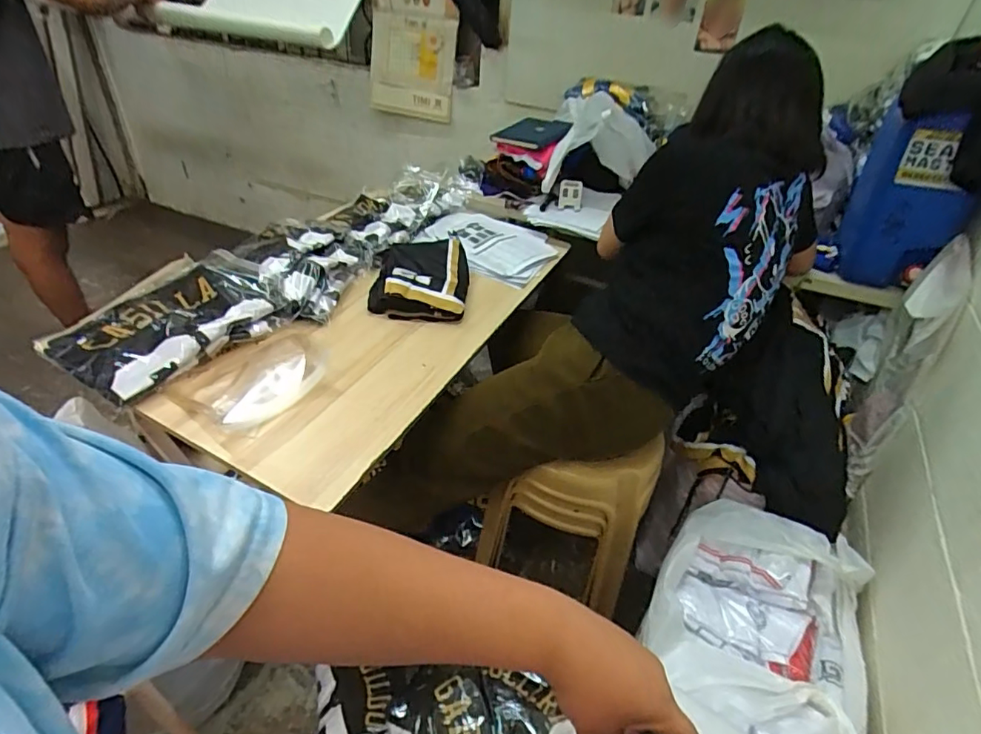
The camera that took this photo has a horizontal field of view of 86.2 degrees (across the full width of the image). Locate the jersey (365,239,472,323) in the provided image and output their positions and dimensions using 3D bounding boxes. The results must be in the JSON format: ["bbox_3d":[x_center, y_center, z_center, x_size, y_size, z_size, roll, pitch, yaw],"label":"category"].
[{"bbox_3d":[-0.151,-0.211,1.160,0.200,0.077,0.276,3,37,-3],"label":"jersey"}]

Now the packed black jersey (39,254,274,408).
[{"bbox_3d":[-0.544,-0.090,0.909,0.197,0.044,0.353,28,50,11],"label":"packed black jersey"}]

